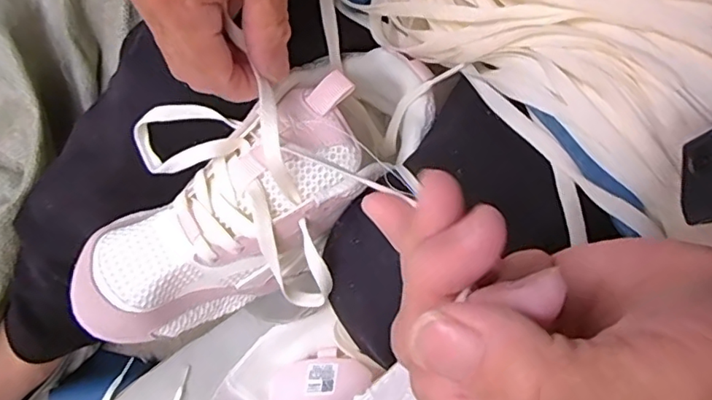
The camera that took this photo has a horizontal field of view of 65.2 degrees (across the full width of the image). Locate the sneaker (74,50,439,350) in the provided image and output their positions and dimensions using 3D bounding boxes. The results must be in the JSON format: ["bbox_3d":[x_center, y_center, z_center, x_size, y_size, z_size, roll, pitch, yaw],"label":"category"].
[{"bbox_3d":[-0.059,-0.009,0.317,0.223,0.088,0.096,-40,80,-4],"label":"sneaker"}]

